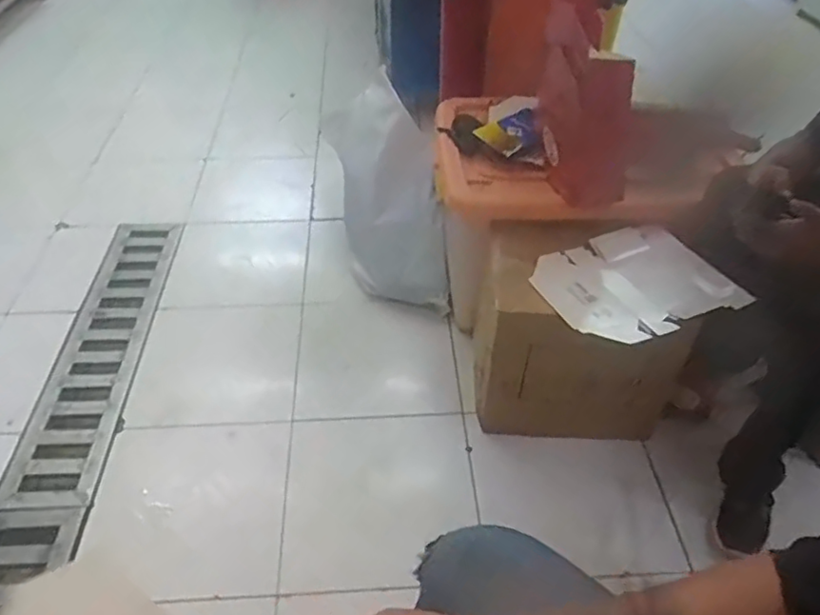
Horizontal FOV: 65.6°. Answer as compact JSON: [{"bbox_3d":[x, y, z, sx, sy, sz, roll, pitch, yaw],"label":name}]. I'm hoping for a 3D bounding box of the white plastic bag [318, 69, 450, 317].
[{"bbox_3d":[-0.060,-0.304,1.789,0.250,0.384,0.609,-15,46,-16],"label":"white plastic bag"}]

